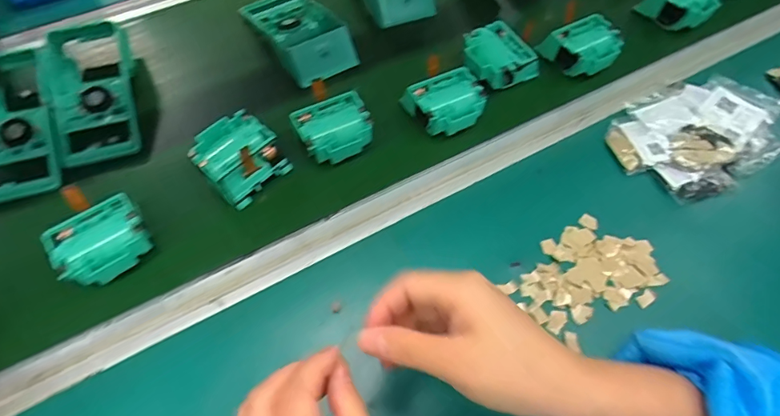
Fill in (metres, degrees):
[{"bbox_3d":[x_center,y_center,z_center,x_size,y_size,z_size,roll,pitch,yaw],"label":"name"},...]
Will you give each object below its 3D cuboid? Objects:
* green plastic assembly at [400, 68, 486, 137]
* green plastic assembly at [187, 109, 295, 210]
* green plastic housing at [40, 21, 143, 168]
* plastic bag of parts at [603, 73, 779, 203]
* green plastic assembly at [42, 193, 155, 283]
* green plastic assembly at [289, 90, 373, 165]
[{"bbox_3d":[0.064,-0.116,0.514,0.083,0.034,0.069,-20,59,-8],"label":"green plastic assembly"},{"bbox_3d":[-0.159,-0.053,0.485,0.077,0.051,0.078,-40,64,-19],"label":"green plastic assembly"},{"bbox_3d":[-0.337,-0.135,0.523,0.091,0.052,0.168,-20,59,-8],"label":"green plastic housing"},{"bbox_3d":[0.347,-0.084,0.518,0.198,0.030,0.128,-28,61,-13],"label":"plastic bag of parts"},{"bbox_3d":[-0.267,0.033,0.431,0.078,0.042,0.070,-32,62,-15],"label":"green plastic assembly"},{"bbox_3d":[-0.060,-0.086,0.494,0.075,0.027,0.064,-26,60,-12],"label":"green plastic assembly"}]

